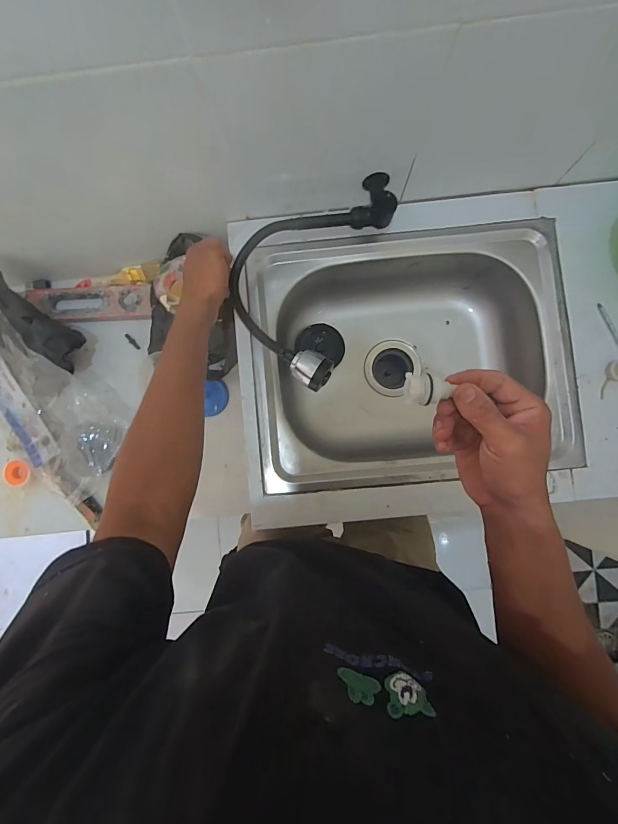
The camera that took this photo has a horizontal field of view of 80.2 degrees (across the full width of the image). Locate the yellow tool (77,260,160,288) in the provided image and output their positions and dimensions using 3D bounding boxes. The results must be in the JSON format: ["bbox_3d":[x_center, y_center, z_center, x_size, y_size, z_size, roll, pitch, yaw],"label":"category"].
[{"bbox_3d":[-0.374,-0.265,0.722,0.170,0.016,0.032,-8,86,2],"label":"yellow tool"}]

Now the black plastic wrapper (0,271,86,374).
[{"bbox_3d":[-0.489,-0.156,0.662,0.197,0.062,0.071,43,89,4],"label":"black plastic wrapper"}]

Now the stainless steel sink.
[{"bbox_3d":[0.164,-0.089,0.649,0.491,0.154,0.396,-5,87,2],"label":"stainless steel sink"}]

